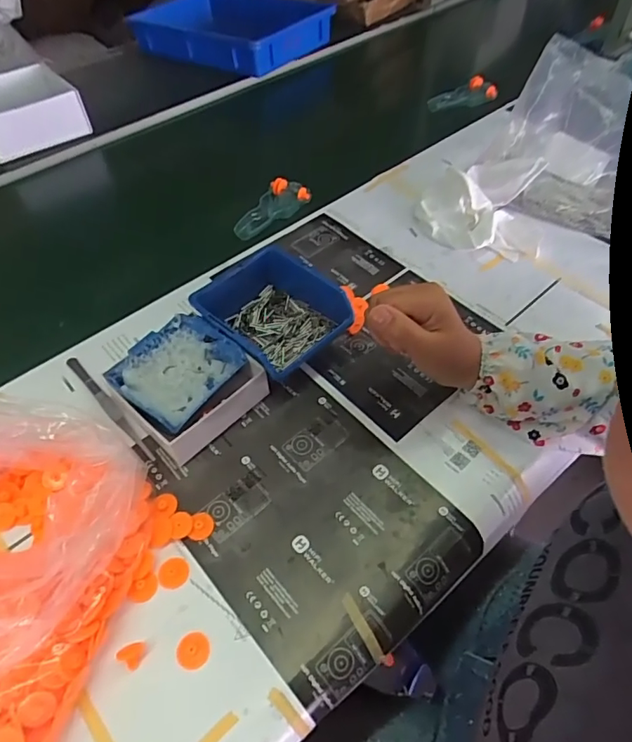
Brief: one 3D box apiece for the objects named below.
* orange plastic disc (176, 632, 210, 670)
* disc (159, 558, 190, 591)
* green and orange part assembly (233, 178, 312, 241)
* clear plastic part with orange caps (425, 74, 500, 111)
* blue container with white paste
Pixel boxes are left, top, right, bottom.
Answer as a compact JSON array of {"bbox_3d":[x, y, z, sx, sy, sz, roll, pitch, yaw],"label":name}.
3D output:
[{"bbox_3d":[-0.086,0.195,0.347,0.022,0.004,0.022,-1,51,1],"label":"orange plastic disc"},{"bbox_3d":[-0.109,0.154,0.378,0.023,0.004,0.022,-1,51,1],"label":"disc"},{"bbox_3d":[-0.061,-0.214,0.648,0.060,0.020,0.115,30,58,23],"label":"green and orange part assembly"},{"bbox_3d":[0.231,-0.444,0.799,0.107,0.026,0.053,-19,53,-12],"label":"clear plastic part with orange caps"},{"bbox_3d":[-0.125,0.005,0.459,0.082,0.051,0.097,30,58,24],"label":"blue container with white paste"}]

